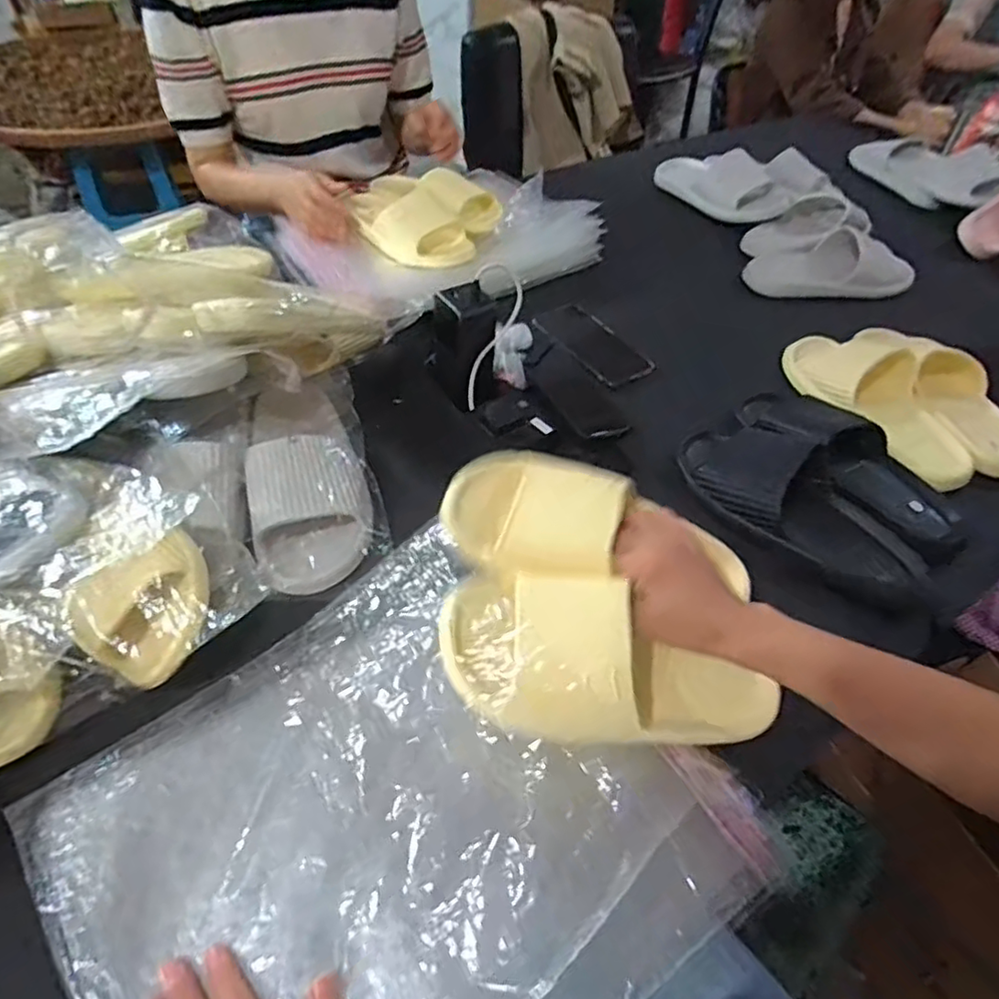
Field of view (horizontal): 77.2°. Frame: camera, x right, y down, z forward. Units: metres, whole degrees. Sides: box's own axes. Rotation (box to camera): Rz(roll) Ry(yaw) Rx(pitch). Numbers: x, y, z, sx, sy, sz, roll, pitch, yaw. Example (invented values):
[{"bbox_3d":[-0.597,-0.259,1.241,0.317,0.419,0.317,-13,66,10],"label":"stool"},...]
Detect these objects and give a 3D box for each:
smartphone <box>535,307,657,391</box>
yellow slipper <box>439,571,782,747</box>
[{"bbox_3d":[0.122,-0.203,0.804,0.076,0.012,0.159,-31,62,-25],"label":"smartphone"},{"bbox_3d":[0.085,0.116,0.428,0.244,0.075,0.095,19,44,-12],"label":"yellow slipper"}]

